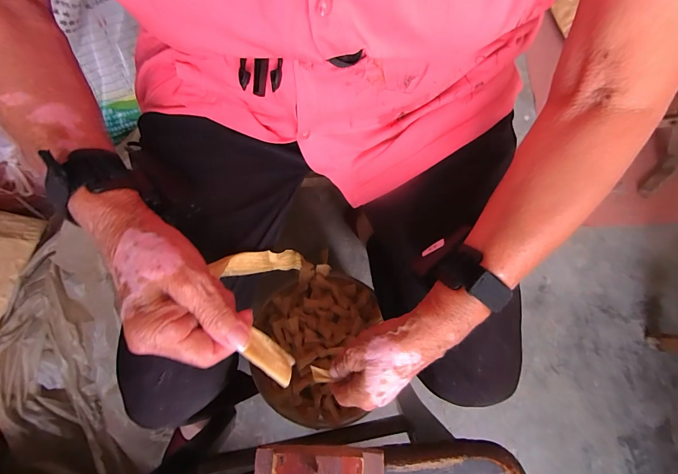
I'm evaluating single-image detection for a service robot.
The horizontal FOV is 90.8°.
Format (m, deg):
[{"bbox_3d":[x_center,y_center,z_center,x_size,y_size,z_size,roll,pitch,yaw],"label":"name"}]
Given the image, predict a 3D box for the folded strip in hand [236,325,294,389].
[{"bbox_3d":[-0.047,0.083,0.230,0.038,0.012,0.019,37,81,7],"label":"folded strip in hand"}]

